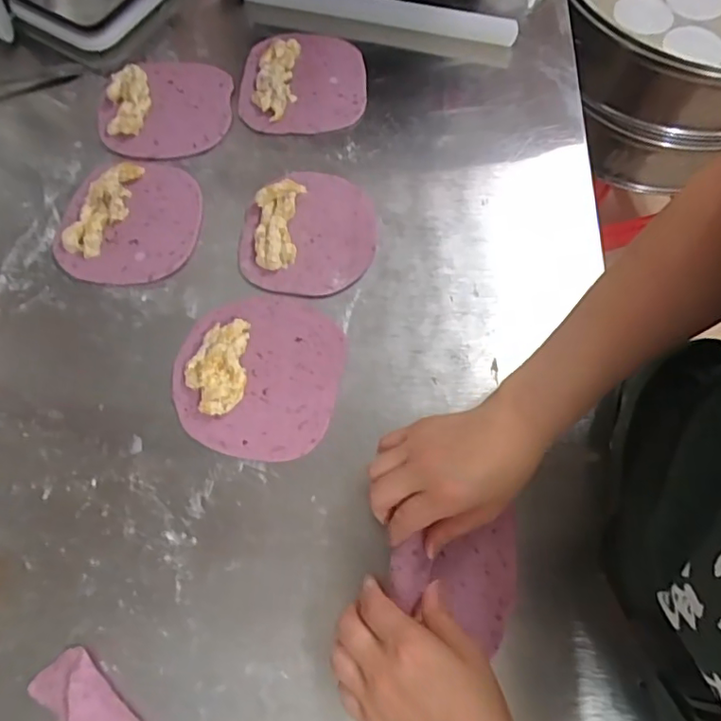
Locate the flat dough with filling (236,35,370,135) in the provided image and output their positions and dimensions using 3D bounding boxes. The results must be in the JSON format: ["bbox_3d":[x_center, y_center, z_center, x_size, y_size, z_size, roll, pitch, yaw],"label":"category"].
[{"bbox_3d":[-0.063,-0.310,0.611,0.134,0.024,0.140,-5,68,-3],"label":"flat dough with filling"}]

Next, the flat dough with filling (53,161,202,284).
[{"bbox_3d":[-0.224,-0.141,0.546,0.130,0.018,0.138,4,68,1],"label":"flat dough with filling"}]

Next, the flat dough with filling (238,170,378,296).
[{"bbox_3d":[-0.049,-0.128,0.538,0.124,0.021,0.135,0,68,-1],"label":"flat dough with filling"}]

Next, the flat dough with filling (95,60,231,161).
[{"bbox_3d":[-0.207,-0.271,0.595,0.136,0.021,0.125,2,68,0],"label":"flat dough with filling"}]

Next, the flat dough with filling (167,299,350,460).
[{"bbox_3d":[-0.090,0.008,0.489,0.139,0.020,0.146,0,68,-1],"label":"flat dough with filling"}]

